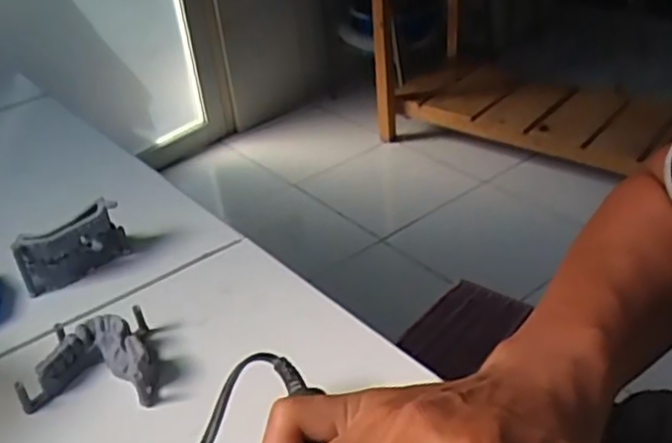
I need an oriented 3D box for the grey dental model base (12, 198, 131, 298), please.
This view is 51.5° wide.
[{"bbox_3d":[-0.179,0.018,0.477,0.072,0.047,0.016,-28,39,-31],"label":"grey dental model base"}]

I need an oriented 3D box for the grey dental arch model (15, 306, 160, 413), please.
[{"bbox_3d":[-0.134,0.077,0.397,0.068,0.027,0.060,-3,33,3],"label":"grey dental arch model"}]

